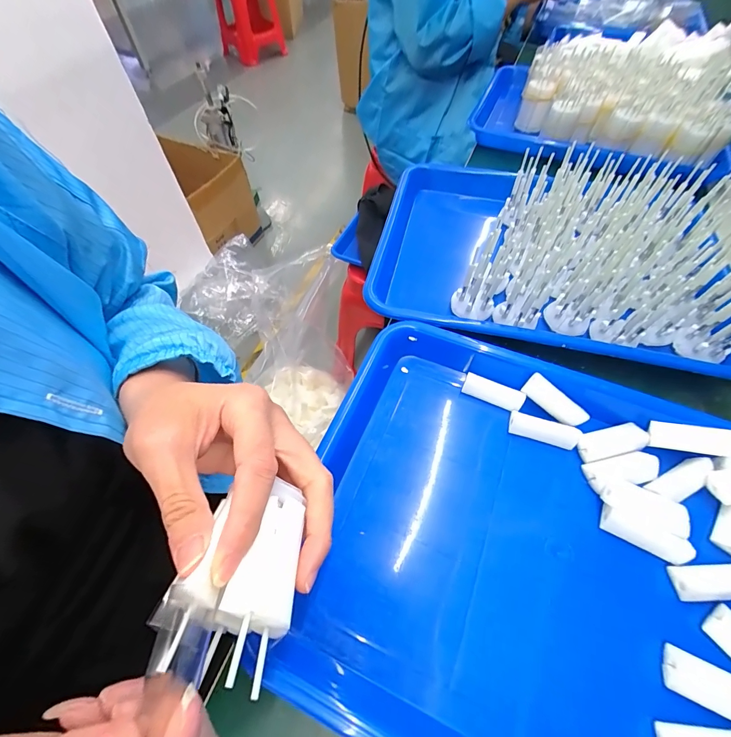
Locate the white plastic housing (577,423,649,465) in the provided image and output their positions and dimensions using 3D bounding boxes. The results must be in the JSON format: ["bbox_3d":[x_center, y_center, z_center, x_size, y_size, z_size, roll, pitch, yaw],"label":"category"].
[{"bbox_3d":[0.175,0.052,0.253,0.047,0.008,0.020,-12,58,-7],"label":"white plastic housing"}]

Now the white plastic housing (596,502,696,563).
[{"bbox_3d":[0.175,0.104,0.221,0.050,0.011,0.014,24,61,15],"label":"white plastic housing"}]

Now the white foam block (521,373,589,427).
[{"bbox_3d":[0.140,0.025,0.262,0.047,0.014,0.012,42,69,13],"label":"white foam block"}]

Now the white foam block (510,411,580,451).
[{"bbox_3d":[0.131,0.046,0.261,0.047,0.011,0.014,18,59,11],"label":"white foam block"}]

